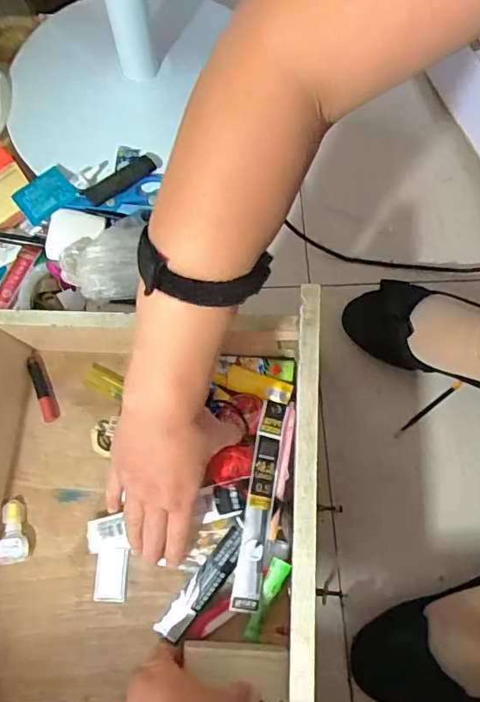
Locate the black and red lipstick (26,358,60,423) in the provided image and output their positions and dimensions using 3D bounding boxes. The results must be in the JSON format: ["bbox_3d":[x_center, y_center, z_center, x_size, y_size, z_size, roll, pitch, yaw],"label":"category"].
[{"bbox_3d":[-0.204,0.040,0.516,0.016,0.015,0.069,-22,74,-8],"label":"black and red lipstick"}]

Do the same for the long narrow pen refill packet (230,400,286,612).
[{"bbox_3d":[0.017,0.132,0.443,0.022,0.019,0.174,9,72,2],"label":"long narrow pen refill packet"}]

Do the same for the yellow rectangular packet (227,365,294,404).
[{"bbox_3d":[0.019,0.033,0.491,0.064,0.004,0.023,18,73,4],"label":"yellow rectangular packet"}]

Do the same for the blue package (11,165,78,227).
[{"bbox_3d":[-0.212,-0.170,0.541,0.058,0.010,0.052,-37,77,-12],"label":"blue package"}]

